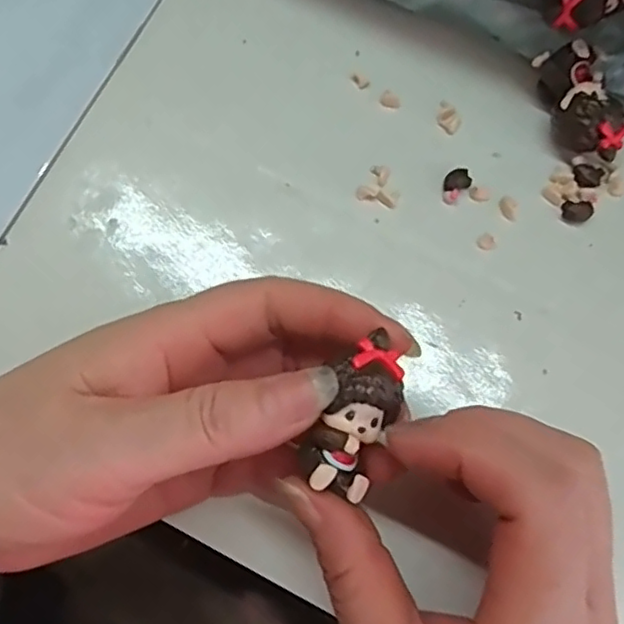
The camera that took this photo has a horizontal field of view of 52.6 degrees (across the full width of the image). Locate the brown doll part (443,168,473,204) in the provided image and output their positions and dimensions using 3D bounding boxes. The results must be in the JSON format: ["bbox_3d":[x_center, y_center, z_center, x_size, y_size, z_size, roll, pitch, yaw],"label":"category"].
[{"bbox_3d":[0.056,-0.050,0.248,0.009,0.005,0.014,41,80,10],"label":"brown doll part"}]

